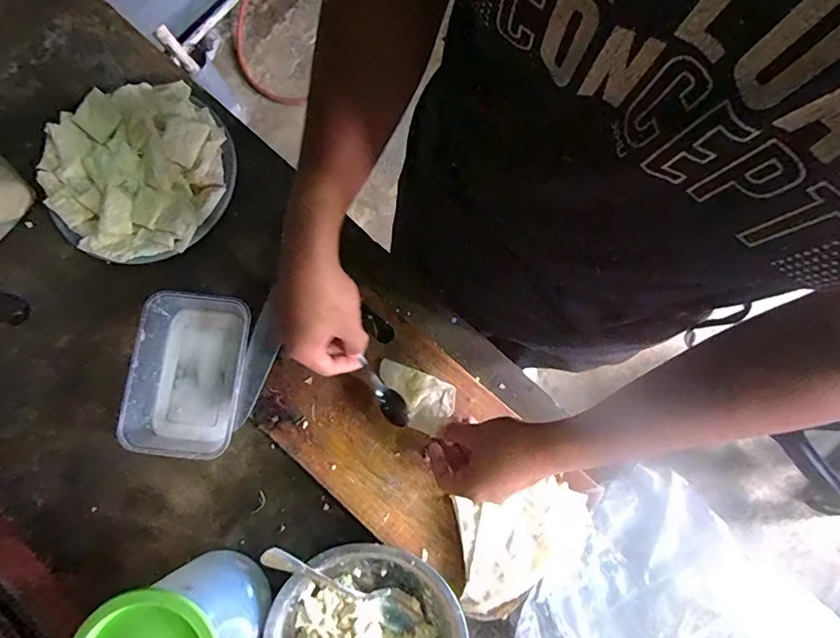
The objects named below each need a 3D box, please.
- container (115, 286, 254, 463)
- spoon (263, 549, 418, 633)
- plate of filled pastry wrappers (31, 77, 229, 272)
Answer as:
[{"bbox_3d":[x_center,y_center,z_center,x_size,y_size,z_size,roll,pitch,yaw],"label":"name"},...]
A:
[{"bbox_3d":[-0.249,0.061,0.523,0.116,0.037,0.172,7,78,3],"label":"container"},{"bbox_3d":[-0.073,0.263,0.470,0.174,0.023,0.033,33,80,-13],"label":"spoon"},{"bbox_3d":[-0.327,-0.165,0.555,0.210,0.058,0.196,0,78,2],"label":"plate of filled pastry wrappers"}]

